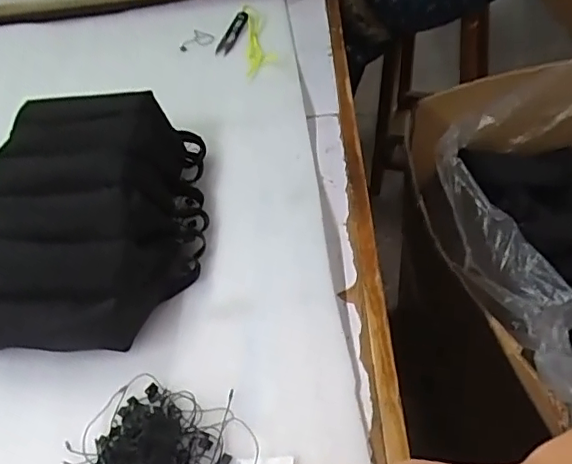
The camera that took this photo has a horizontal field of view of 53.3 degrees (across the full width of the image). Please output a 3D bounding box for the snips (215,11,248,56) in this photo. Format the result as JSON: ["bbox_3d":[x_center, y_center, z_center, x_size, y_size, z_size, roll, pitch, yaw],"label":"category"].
[{"bbox_3d":[-0.077,-0.286,0.821,0.024,0.012,0.105,6,49,11],"label":"snips"}]

